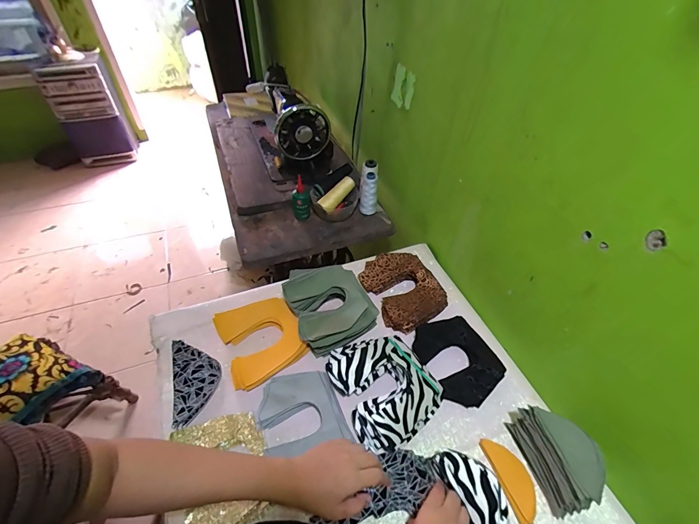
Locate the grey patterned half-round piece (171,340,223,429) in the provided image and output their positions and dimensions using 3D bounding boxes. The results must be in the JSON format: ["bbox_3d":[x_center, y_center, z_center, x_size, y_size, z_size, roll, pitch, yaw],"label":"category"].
[{"bbox_3d":[-0.261,0.199,0.579,0.073,0.027,0.141,-10,49,-12],"label":"grey patterned half-round piece"}]

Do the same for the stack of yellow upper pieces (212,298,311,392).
[{"bbox_3d":[-0.161,0.141,0.632,0.137,0.030,0.152,-19,52,-20],"label":"stack of yellow upper pieces"}]

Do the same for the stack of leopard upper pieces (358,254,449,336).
[{"bbox_3d":[0.110,0.054,0.722,0.142,0.044,0.175,-22,53,-22],"label":"stack of leopard upper pieces"}]

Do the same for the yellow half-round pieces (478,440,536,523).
[{"bbox_3d":[0.240,0.319,0.504,0.043,0.019,0.110,-9,49,-11],"label":"yellow half-round pieces"}]

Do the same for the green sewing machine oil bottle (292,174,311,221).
[{"bbox_3d":[-0.123,-0.160,0.866,0.046,0.116,0.053,-6,48,-9],"label":"green sewing machine oil bottle"}]

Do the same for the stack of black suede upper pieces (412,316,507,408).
[{"bbox_3d":[0.194,0.171,0.618,0.124,0.050,0.165,-20,52,-20],"label":"stack of black suede upper pieces"}]

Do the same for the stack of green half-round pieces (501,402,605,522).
[{"bbox_3d":[0.297,0.276,0.495,0.061,0.089,0.133,-8,49,-11],"label":"stack of green half-round pieces"}]

